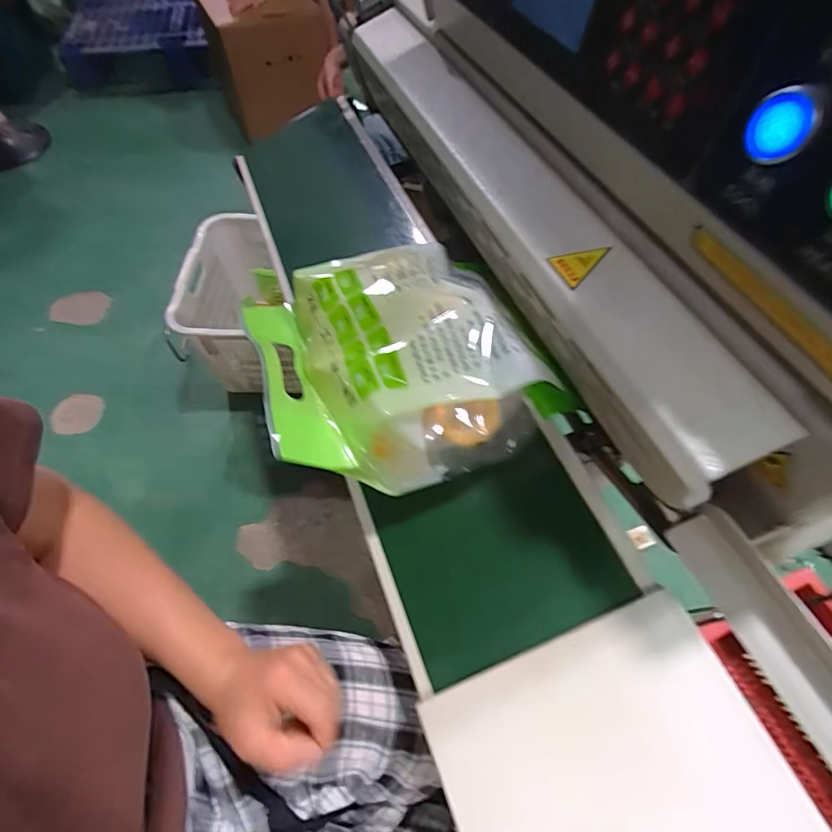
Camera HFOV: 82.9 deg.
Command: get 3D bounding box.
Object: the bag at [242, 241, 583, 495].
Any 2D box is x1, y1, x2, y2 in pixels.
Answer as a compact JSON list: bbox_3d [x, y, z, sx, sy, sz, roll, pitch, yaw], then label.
[{"bbox_3d":[-0.020,-0.054,0.415,0.217,0.090,0.224,-26,61,-16],"label":"bag"}]

